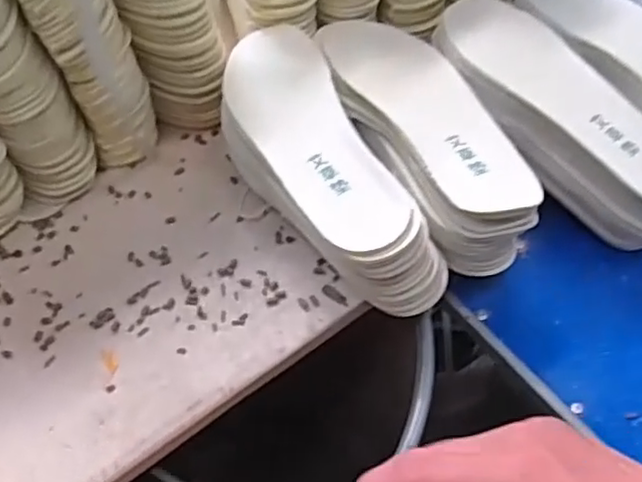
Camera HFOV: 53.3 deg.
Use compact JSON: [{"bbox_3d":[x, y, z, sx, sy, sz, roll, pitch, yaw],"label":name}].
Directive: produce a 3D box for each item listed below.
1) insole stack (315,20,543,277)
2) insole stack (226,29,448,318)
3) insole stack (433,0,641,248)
[{"bbox_3d":[0.075,-0.091,0.523,0.094,0.063,0.258,-18,54,-10],"label":"insole stack"},{"bbox_3d":[-0.004,-0.057,0.503,0.093,0.085,0.265,-24,56,-14],"label":"insole stack"},{"bbox_3d":[0.190,-0.106,0.522,0.091,0.069,0.262,-31,72,-19],"label":"insole stack"}]

